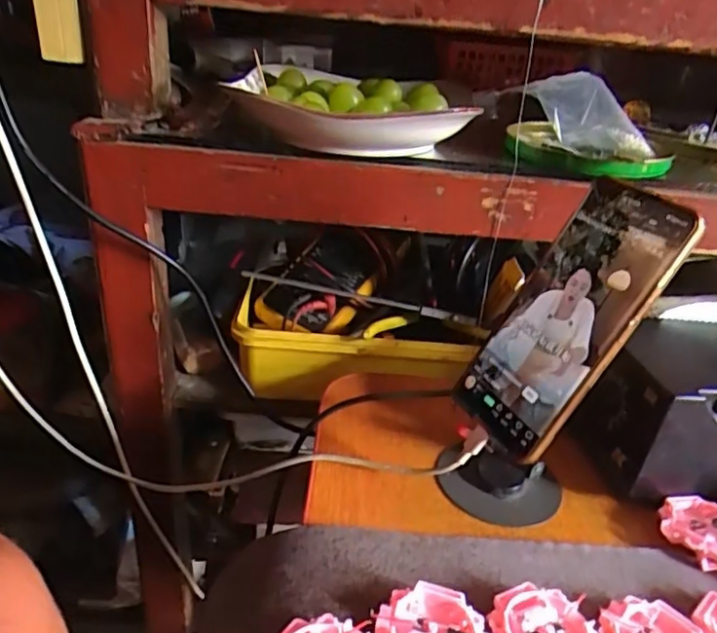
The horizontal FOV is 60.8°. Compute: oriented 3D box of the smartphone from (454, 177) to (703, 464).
[{"bbox_3d":[0.121,0.001,0.359,0.010,0.164,0.073,24,16,-33],"label":"smartphone"}]

